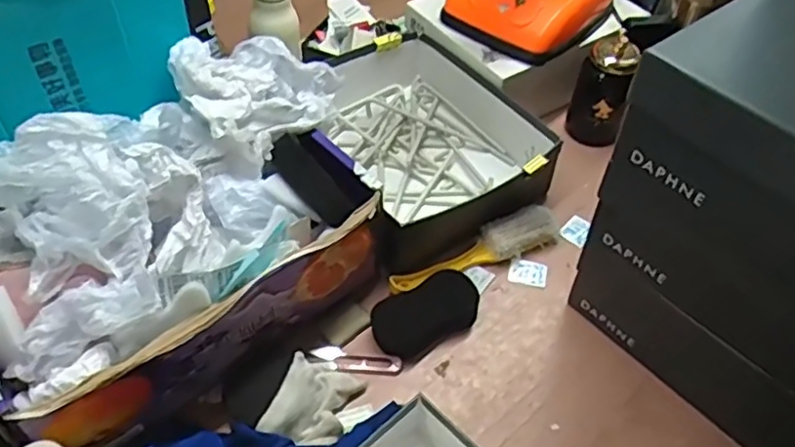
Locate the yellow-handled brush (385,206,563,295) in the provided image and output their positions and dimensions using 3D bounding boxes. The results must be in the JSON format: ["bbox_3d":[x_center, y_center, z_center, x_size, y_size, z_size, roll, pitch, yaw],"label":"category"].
[{"bbox_3d":[0.095,0.036,0.830,0.229,0.036,0.049,-21,53,-19],"label":"yellow-handled brush"}]

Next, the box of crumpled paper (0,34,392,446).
[{"bbox_3d":[-0.216,-0.004,0.707,0.411,0.209,0.299,-23,54,-21],"label":"box of crumpled paper"}]

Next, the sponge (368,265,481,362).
[{"bbox_3d":[0.032,0.103,0.776,0.124,0.020,0.070,-25,84,-20],"label":"sponge"}]

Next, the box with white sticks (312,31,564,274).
[{"bbox_3d":[0.021,-0.125,0.936,0.269,0.098,0.360,-19,52,-18],"label":"box with white sticks"}]

